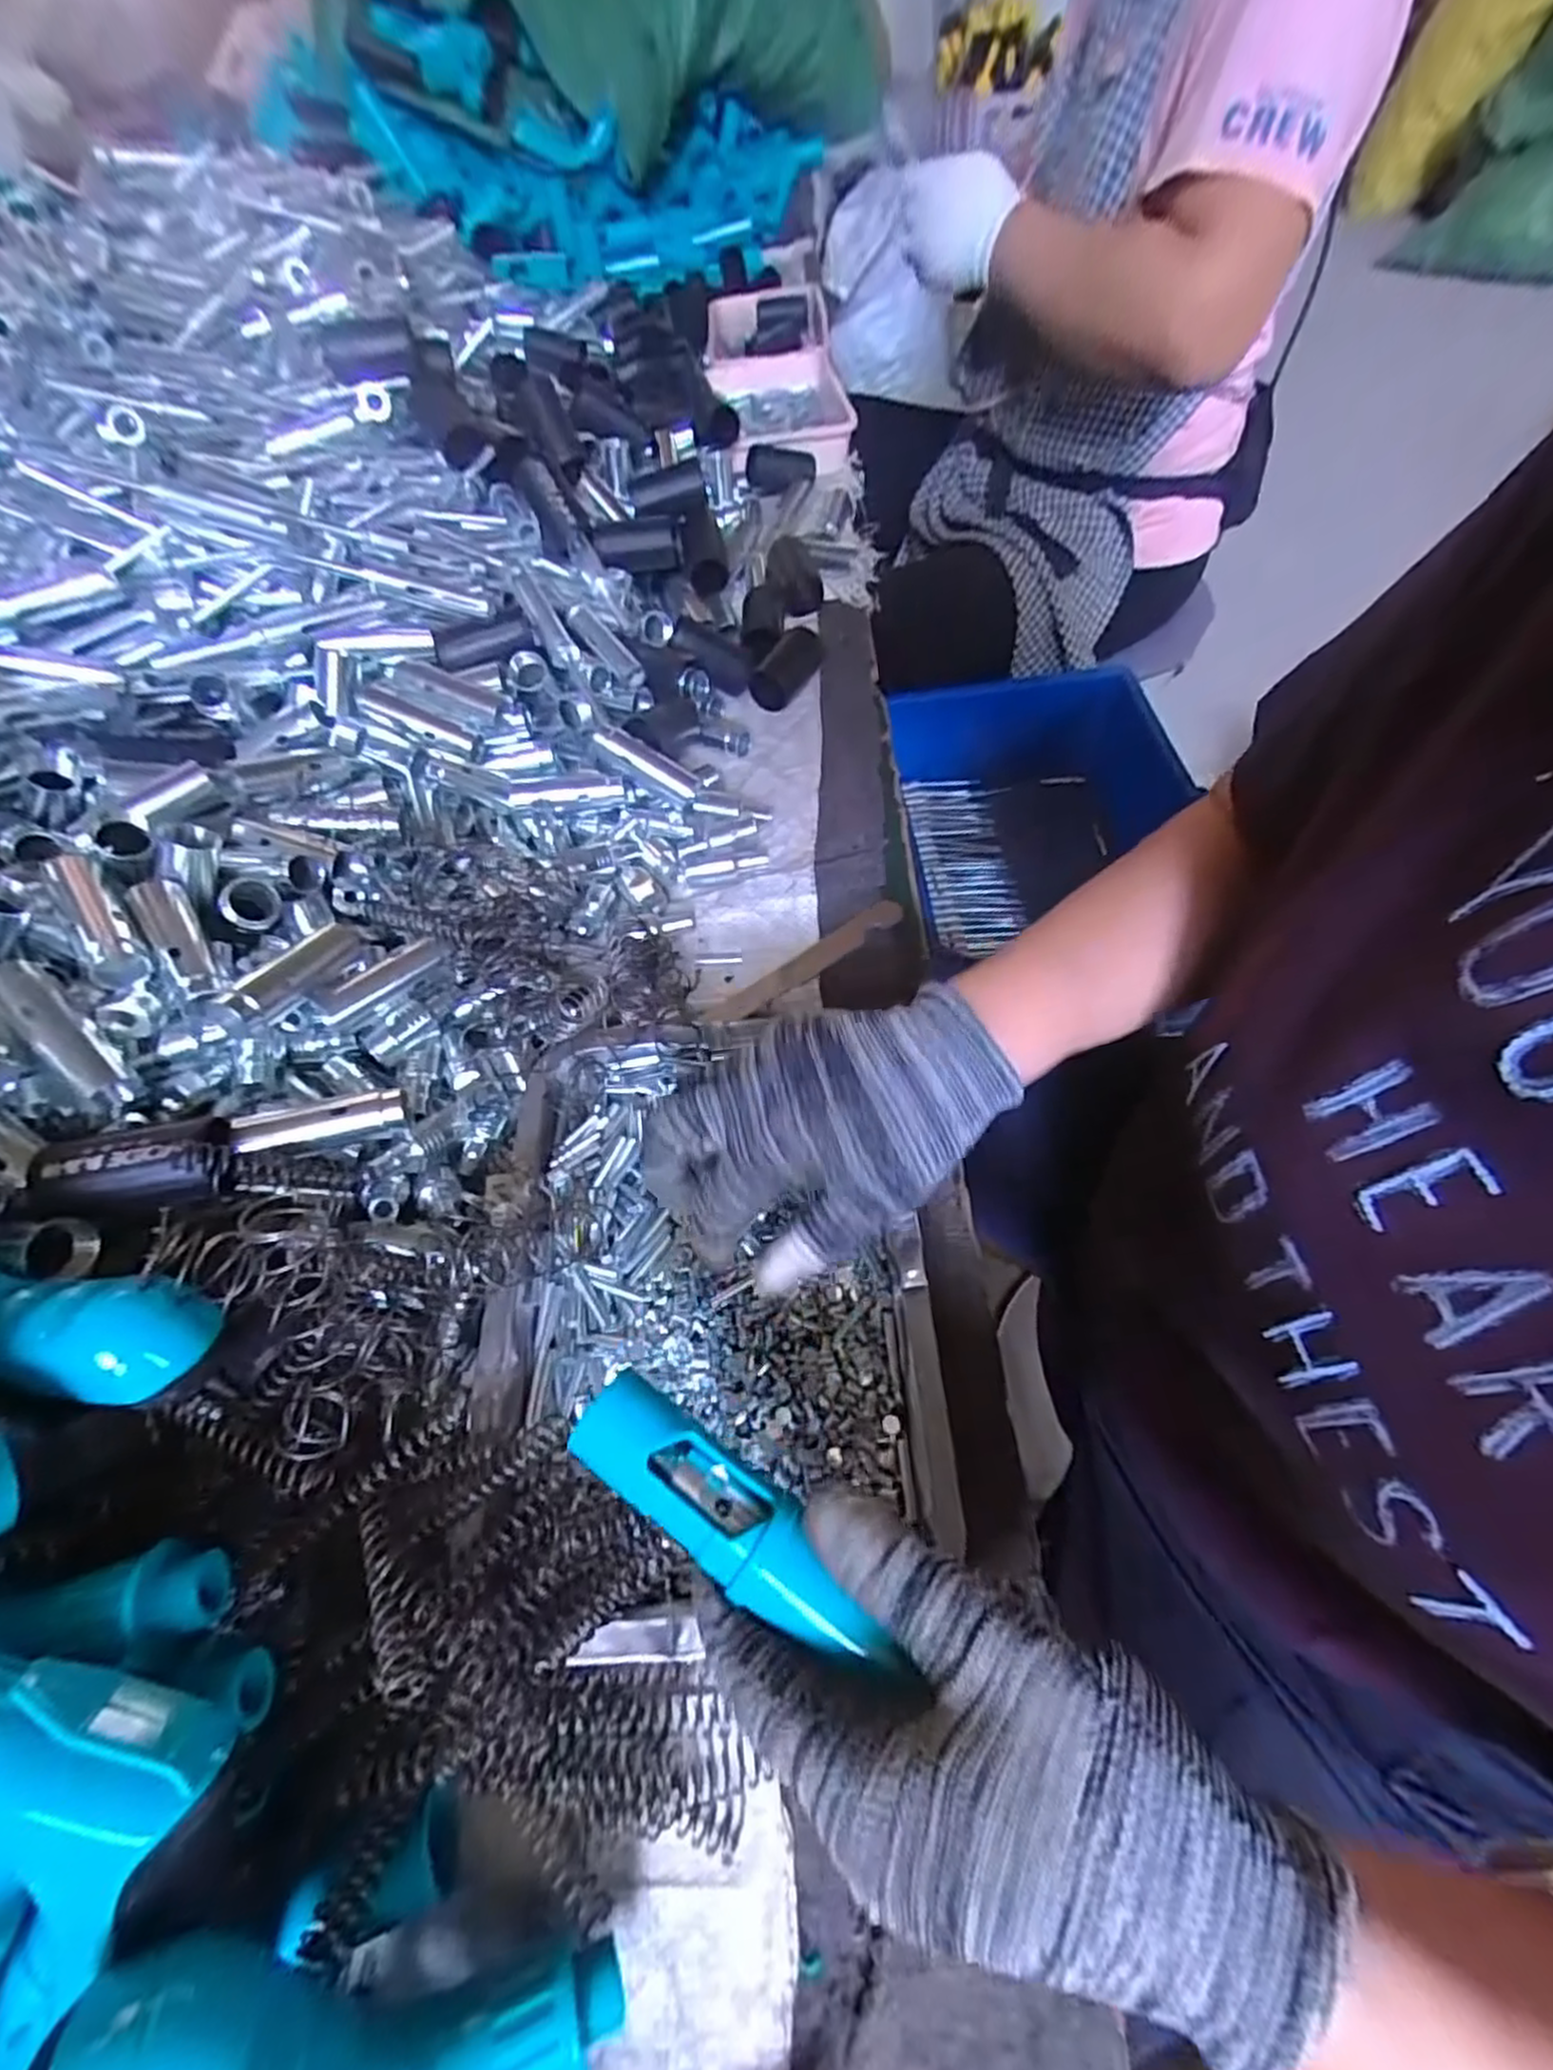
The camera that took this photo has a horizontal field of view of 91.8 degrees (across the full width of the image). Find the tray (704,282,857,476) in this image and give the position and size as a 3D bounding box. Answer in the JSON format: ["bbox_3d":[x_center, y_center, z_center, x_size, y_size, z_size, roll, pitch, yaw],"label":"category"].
[{"bbox_3d":[-0.001,-0.729,0.817,0.146,0.044,0.430,-5,58,1],"label":"tray"}]

